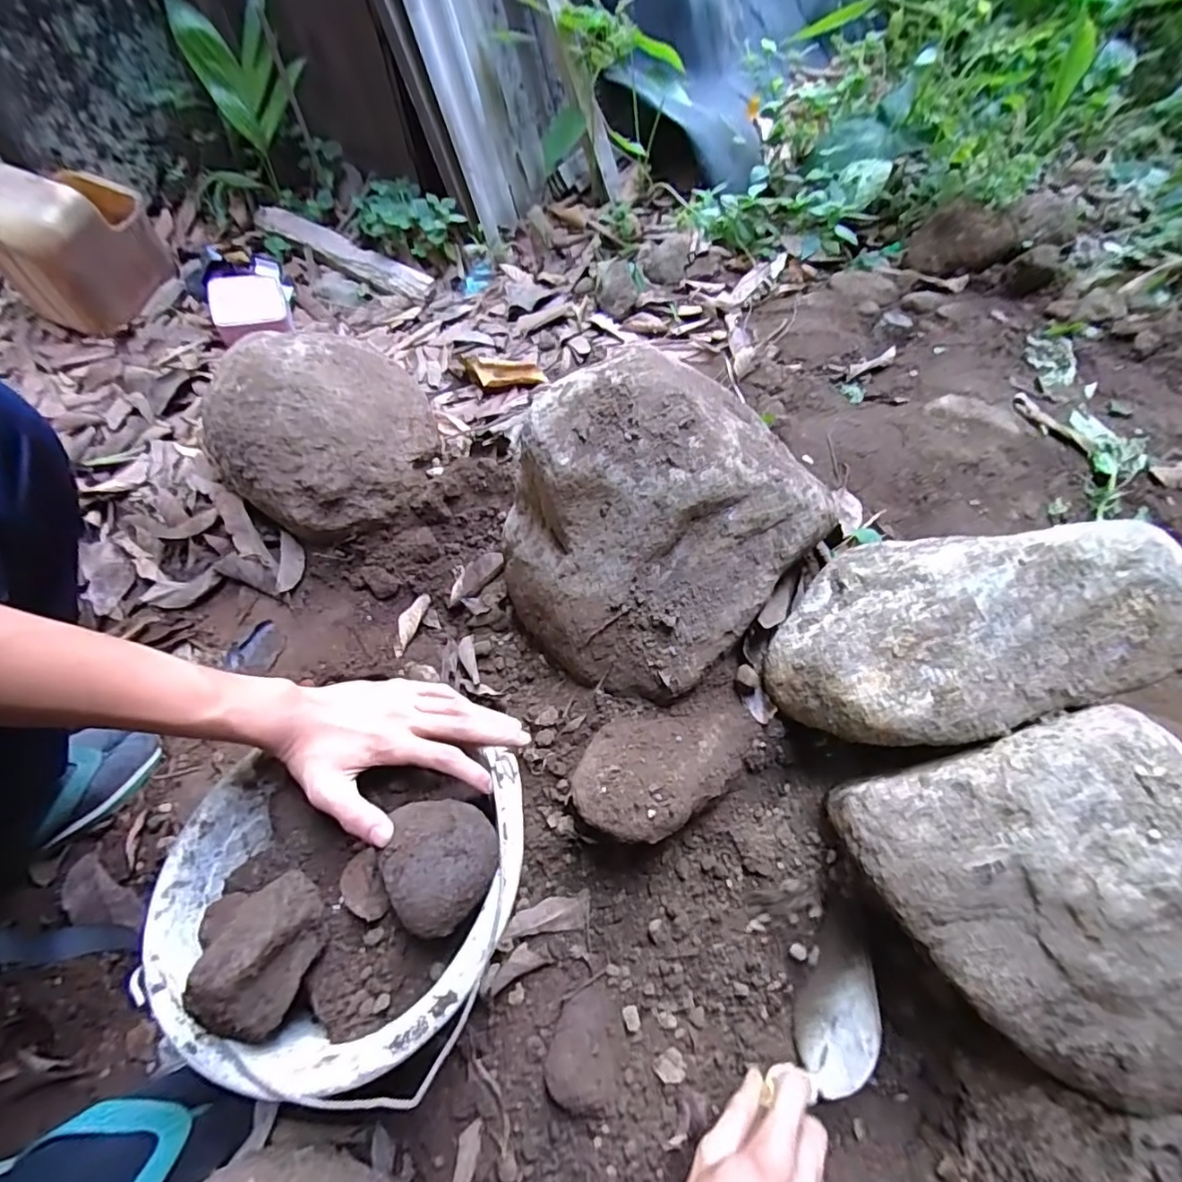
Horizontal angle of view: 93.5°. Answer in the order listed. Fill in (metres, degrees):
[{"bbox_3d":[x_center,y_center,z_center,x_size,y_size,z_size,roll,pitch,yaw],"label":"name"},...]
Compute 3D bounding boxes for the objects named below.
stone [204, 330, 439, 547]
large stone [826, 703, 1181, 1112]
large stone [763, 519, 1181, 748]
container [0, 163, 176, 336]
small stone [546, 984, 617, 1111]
[{"bbox_3d":[-0.318,-0.199,0.672,0.251,0.138,0.225,-35,64,-18],"label":"stone"},{"bbox_3d":[0.316,0.209,0.368,0.204,0.142,0.223,-12,59,-6],"label":"large stone"},{"bbox_3d":[0.296,0.027,0.474,0.259,0.165,0.191,-12,59,-6],"label":"large stone"},{"bbox_3d":[-0.833,-0.583,0.910,0.149,0.203,0.232,11,60,8],"label":"container"},{"bbox_3d":[-0.004,0.360,0.442,0.051,0.035,0.072,7,59,5],"label":"small stone"}]

